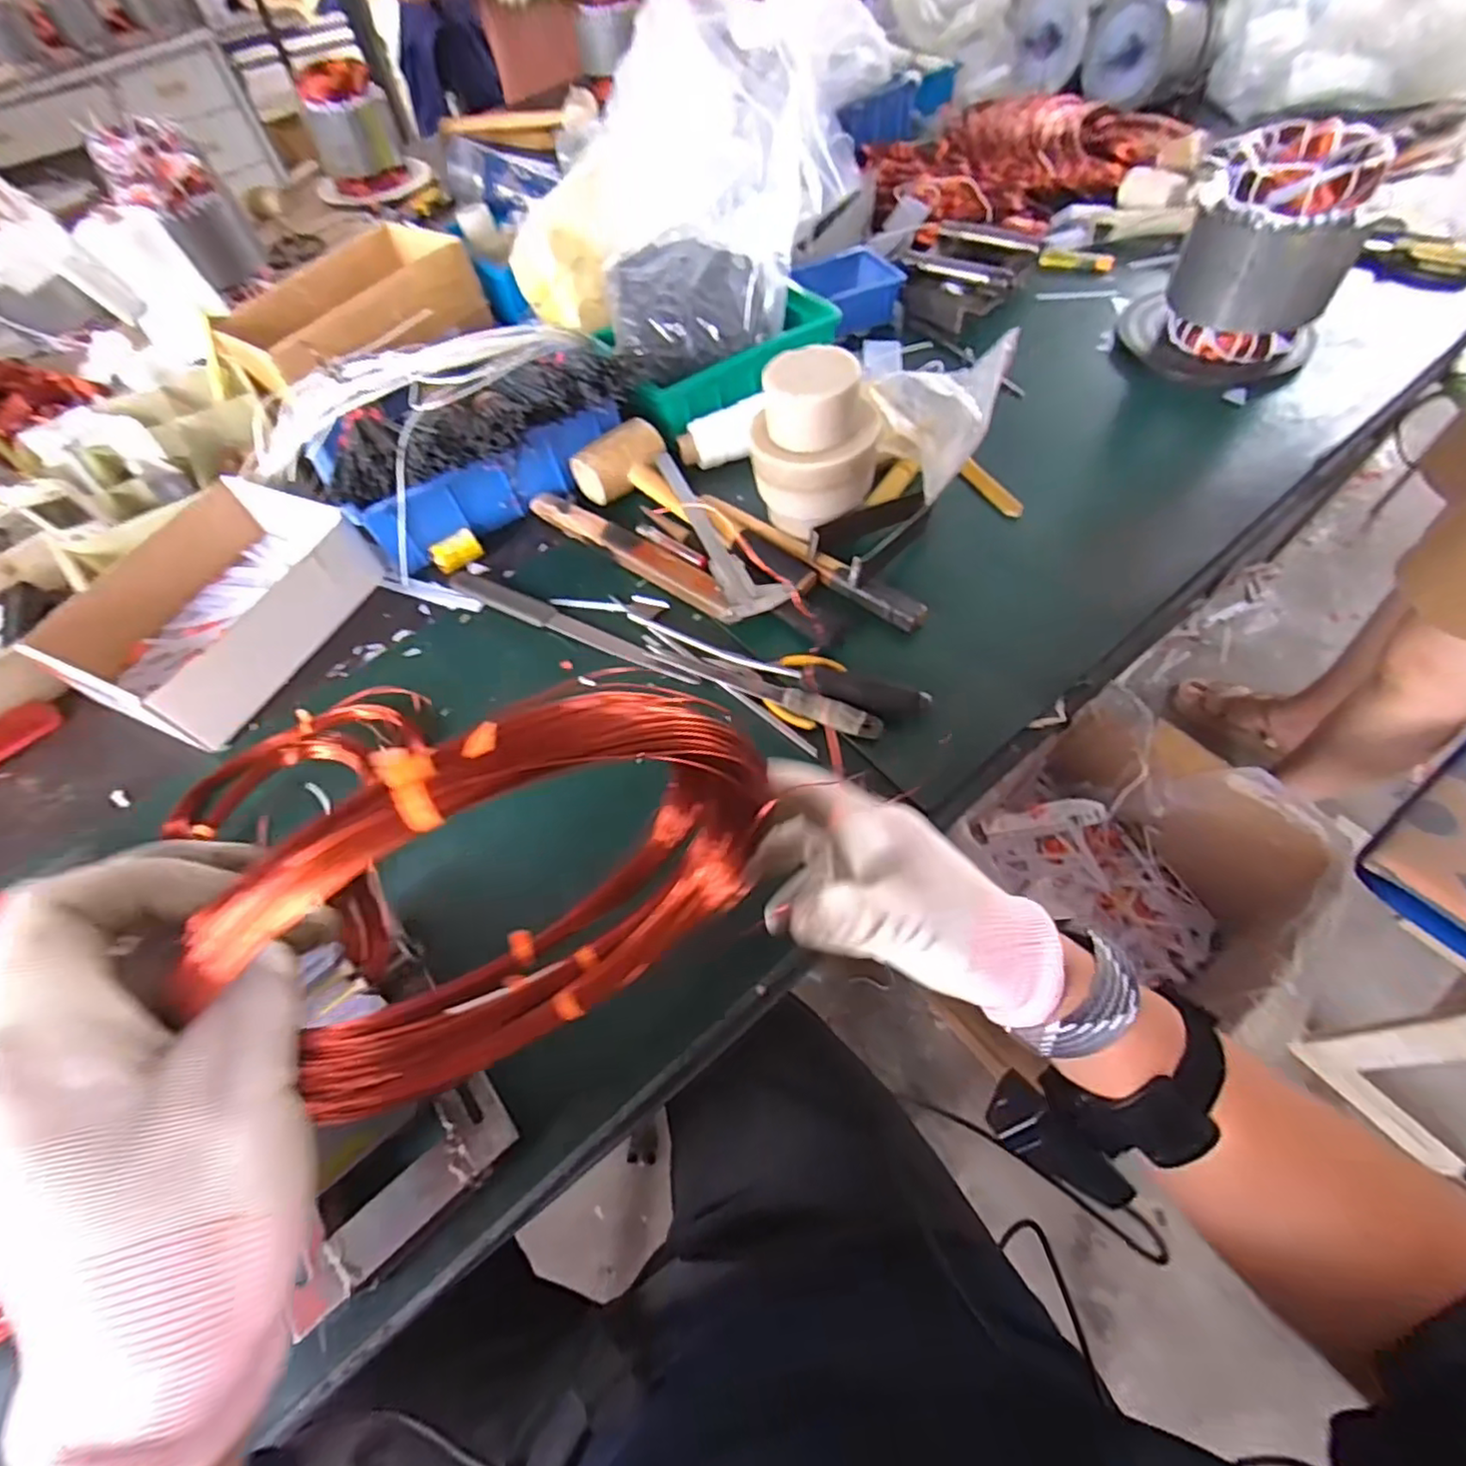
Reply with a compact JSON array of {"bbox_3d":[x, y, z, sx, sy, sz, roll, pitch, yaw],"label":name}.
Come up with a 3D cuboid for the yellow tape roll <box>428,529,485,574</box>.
[{"bbox_3d":[-0.282,-0.185,0.667,0.047,0.027,0.023,-41,63,-18],"label":"yellow tape roll"}]

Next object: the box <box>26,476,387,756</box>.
[{"bbox_3d":[-0.484,-0.135,0.636,0.199,0.080,0.272,21,63,18],"label":"box"}]

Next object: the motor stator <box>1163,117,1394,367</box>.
[{"bbox_3d":[0.552,-0.501,0.683,0.142,0.170,0.123,18,62,17],"label":"motor stator"}]

